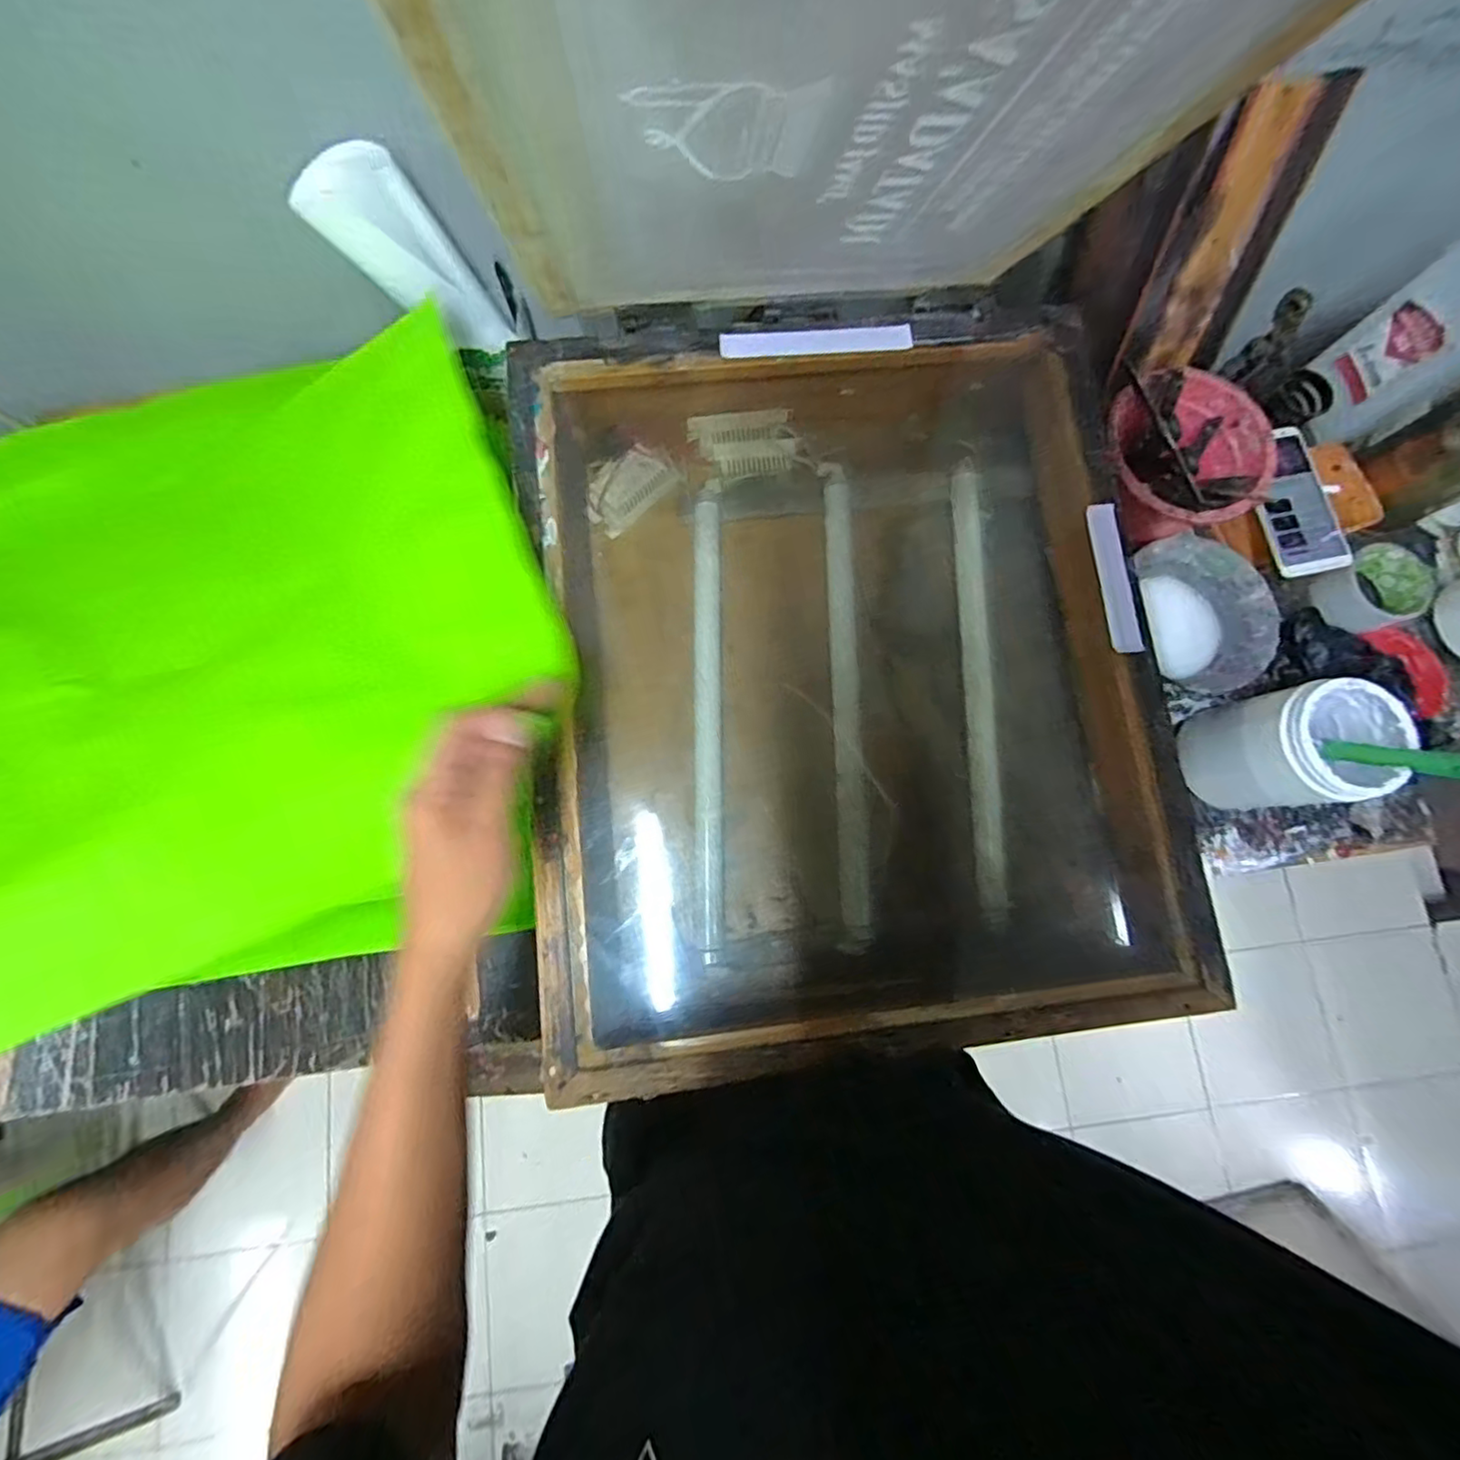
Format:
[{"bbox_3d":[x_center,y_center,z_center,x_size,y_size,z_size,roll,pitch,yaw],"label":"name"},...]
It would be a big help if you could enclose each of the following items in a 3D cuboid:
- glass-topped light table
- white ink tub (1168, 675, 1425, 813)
[{"bbox_3d":[0.091,-0.044,0.559,0.492,0.174,0.590,-5,79,-2],"label":"glass-topped light table"},{"bbox_3d":[0.502,0.014,0.551,0.097,0.139,0.096,0,79,-1],"label":"white ink tub"}]

